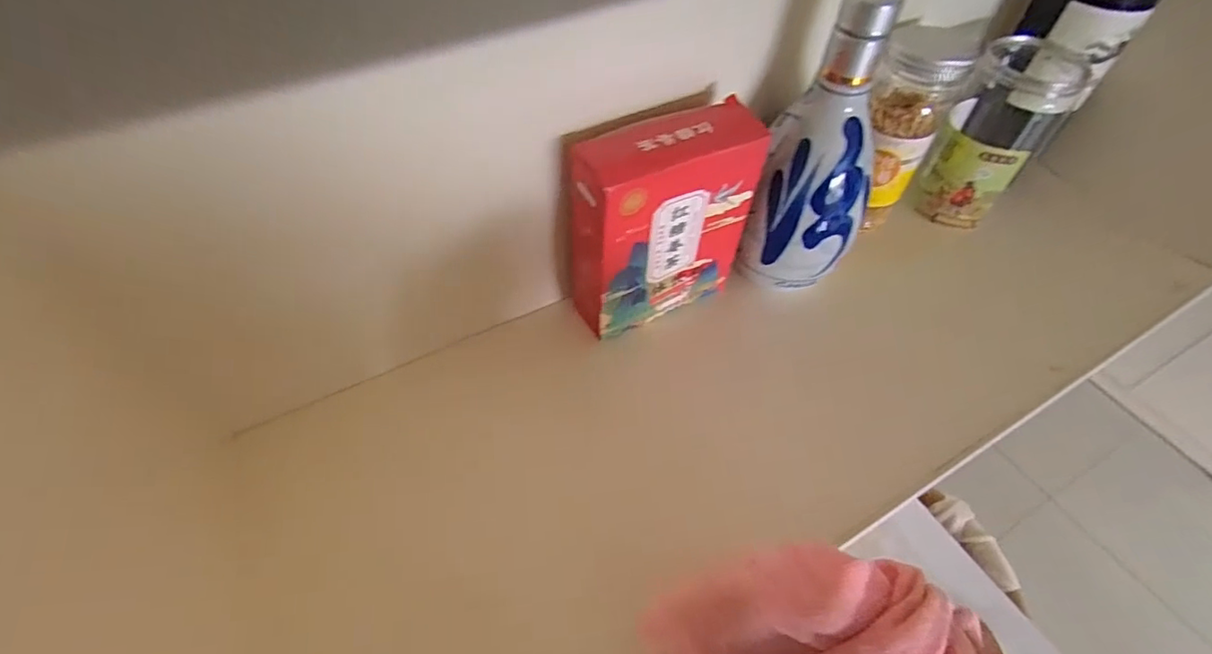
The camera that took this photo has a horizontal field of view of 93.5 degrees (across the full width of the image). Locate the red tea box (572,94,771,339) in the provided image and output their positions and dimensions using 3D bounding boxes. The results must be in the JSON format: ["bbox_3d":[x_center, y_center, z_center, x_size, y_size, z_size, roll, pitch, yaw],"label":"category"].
[{"bbox_3d":[0.034,-0.066,0.373,0.126,0.137,0.042,-22,56,-18],"label":"red tea box"}]

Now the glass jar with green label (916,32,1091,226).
[{"bbox_3d":[0.310,-0.156,0.462,0.073,0.125,0.078,34,58,21],"label":"glass jar with green label"}]

